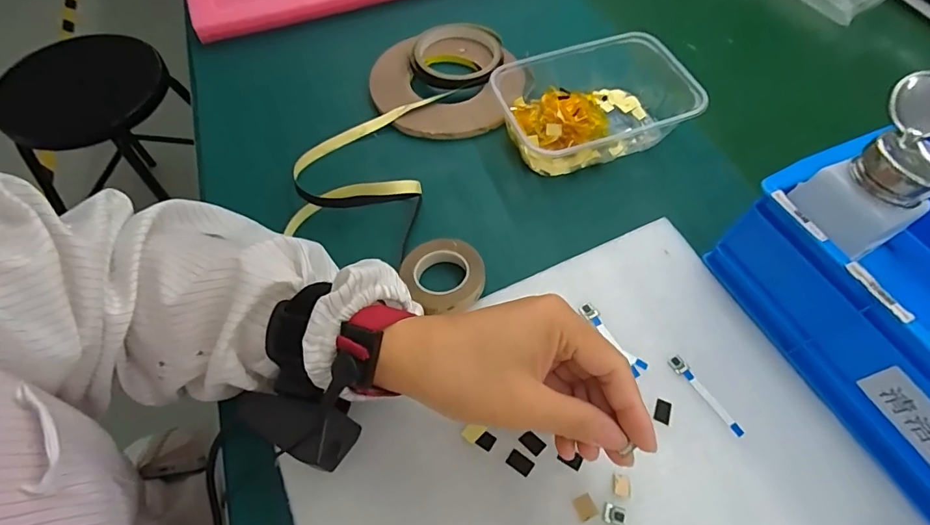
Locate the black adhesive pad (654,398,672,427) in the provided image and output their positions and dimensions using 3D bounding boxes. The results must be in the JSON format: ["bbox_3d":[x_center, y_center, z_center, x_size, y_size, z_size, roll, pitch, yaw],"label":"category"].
[{"bbox_3d":[0.128,0.097,0.304,0.011,0.004,0.016,20,60,4],"label":"black adhesive pad"}]

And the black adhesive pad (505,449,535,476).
[{"bbox_3d":[0.034,0.123,0.287,0.016,0.004,0.010,31,64,20],"label":"black adhesive pad"}]

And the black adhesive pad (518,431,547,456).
[{"bbox_3d":[0.042,0.112,0.292,0.015,0.004,0.009,37,66,22],"label":"black adhesive pad"}]

